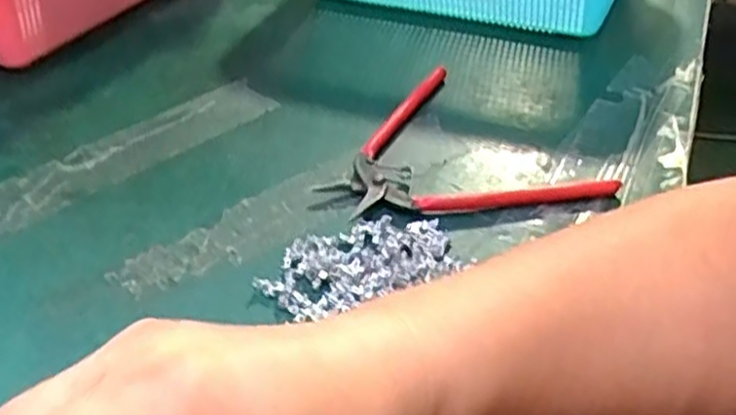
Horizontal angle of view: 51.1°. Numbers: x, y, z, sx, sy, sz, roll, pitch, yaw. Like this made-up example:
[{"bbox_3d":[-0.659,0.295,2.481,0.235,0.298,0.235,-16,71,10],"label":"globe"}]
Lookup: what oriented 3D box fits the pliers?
[{"bbox_3d":[0.041,-0.039,0.429,0.151,0.011,0.123,-7,40,-5],"label":"pliers"}]

